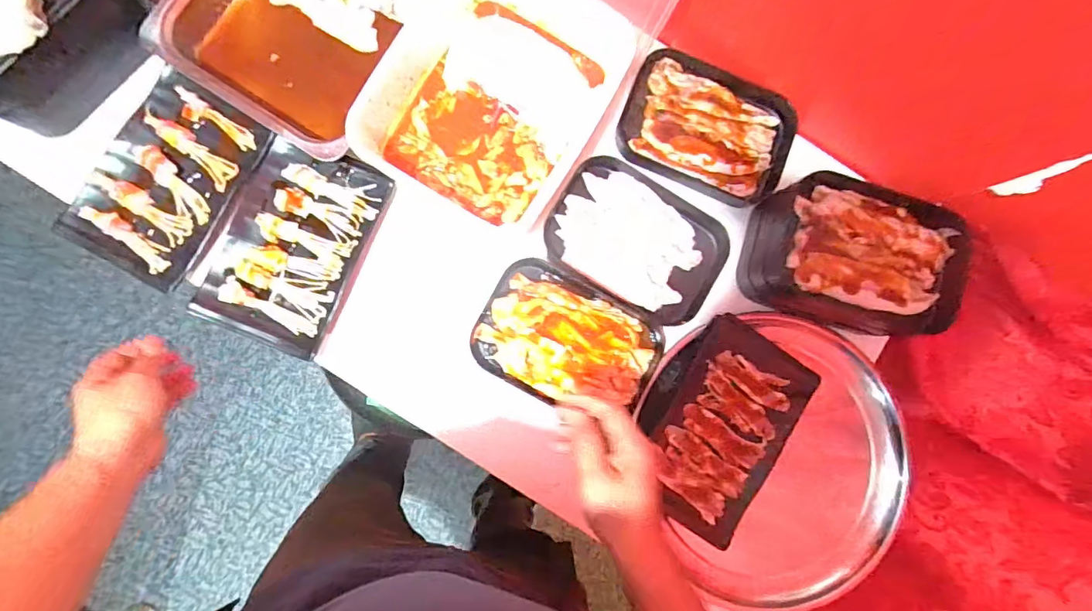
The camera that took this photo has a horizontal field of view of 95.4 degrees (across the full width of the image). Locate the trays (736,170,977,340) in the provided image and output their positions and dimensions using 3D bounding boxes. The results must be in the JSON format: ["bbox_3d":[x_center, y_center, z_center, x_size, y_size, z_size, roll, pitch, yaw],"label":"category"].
[{"bbox_3d":[0.379,-0.058,0.620,0.233,0.083,0.161,15,85,-3],"label":"trays"}]

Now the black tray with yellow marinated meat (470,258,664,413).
[{"bbox_3d":[0.028,0.044,0.619,0.216,0.023,0.148,29,86,-2],"label":"black tray with yellow marinated meat"}]

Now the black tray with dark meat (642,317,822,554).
[{"bbox_3d":[0.213,0.149,0.605,0.161,0.029,0.237,35,84,-1],"label":"black tray with dark meat"}]

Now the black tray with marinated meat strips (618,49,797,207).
[{"bbox_3d":[0.216,-0.239,0.661,0.225,0.030,0.170,24,84,-2],"label":"black tray with marinated meat strips"}]

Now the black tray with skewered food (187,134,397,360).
[{"bbox_3d":[-0.301,-0.074,0.595,0.155,0.040,0.234,24,84,-2],"label":"black tray with skewered food"}]

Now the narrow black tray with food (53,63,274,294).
[{"bbox_3d":[-0.448,-0.149,0.588,0.151,0.022,0.227,30,84,-2],"label":"narrow black tray with food"}]

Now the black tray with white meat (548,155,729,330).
[{"bbox_3d":[0.116,-0.086,0.635,0.217,0.028,0.154,29,84,-2],"label":"black tray with white meat"}]

